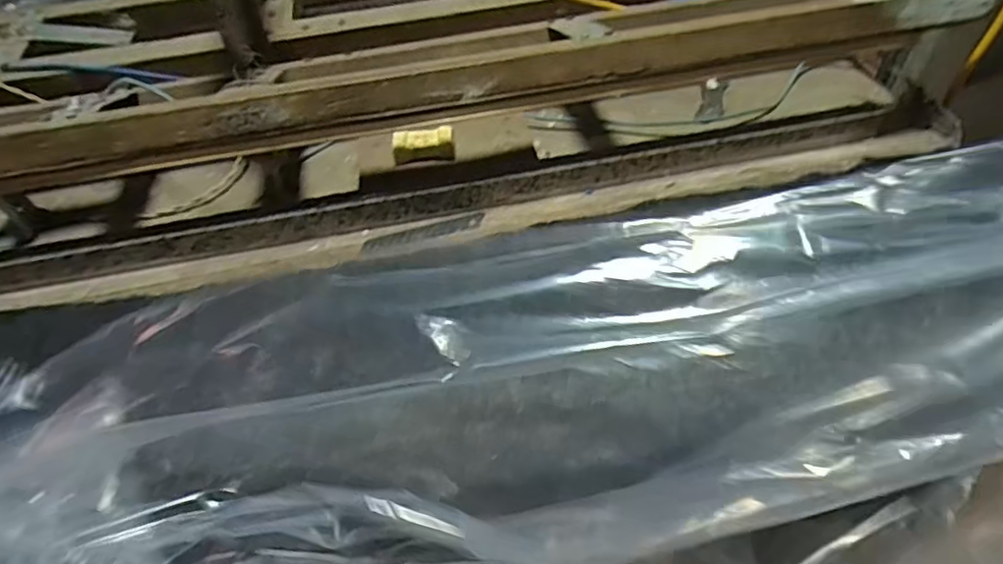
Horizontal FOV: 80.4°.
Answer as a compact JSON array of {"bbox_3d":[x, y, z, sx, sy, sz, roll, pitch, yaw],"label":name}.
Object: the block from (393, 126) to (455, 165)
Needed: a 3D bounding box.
[{"bbox_3d":[-0.063,-0.111,0.483,0.048,0.020,0.021,-11,51,-4],"label":"block"}]

